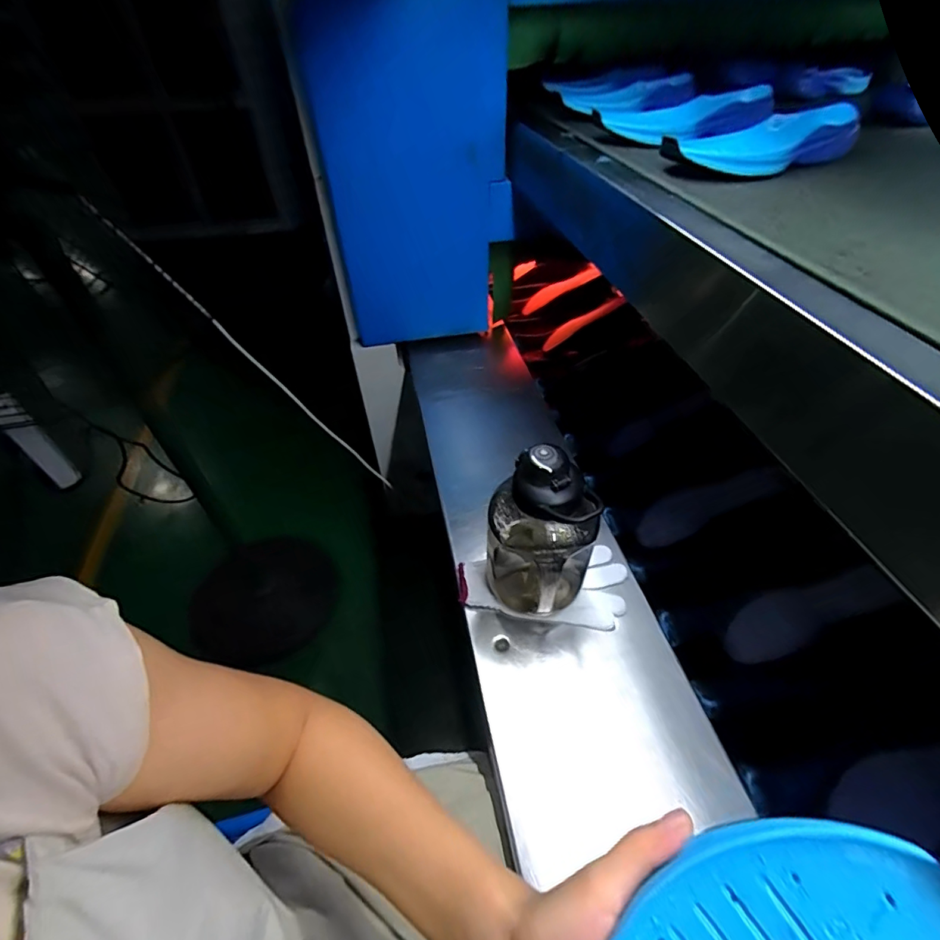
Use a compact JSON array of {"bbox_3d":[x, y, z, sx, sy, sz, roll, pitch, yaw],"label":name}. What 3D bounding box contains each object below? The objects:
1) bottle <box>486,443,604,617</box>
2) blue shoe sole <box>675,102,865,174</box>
[{"bbox_3d":[0.084,0.087,0.550,0.097,0.227,0.093,-25,49,-18],"label":"bottle"},{"bbox_3d":[0.355,-0.388,0.558,0.246,0.036,0.088,-27,50,-20],"label":"blue shoe sole"}]

